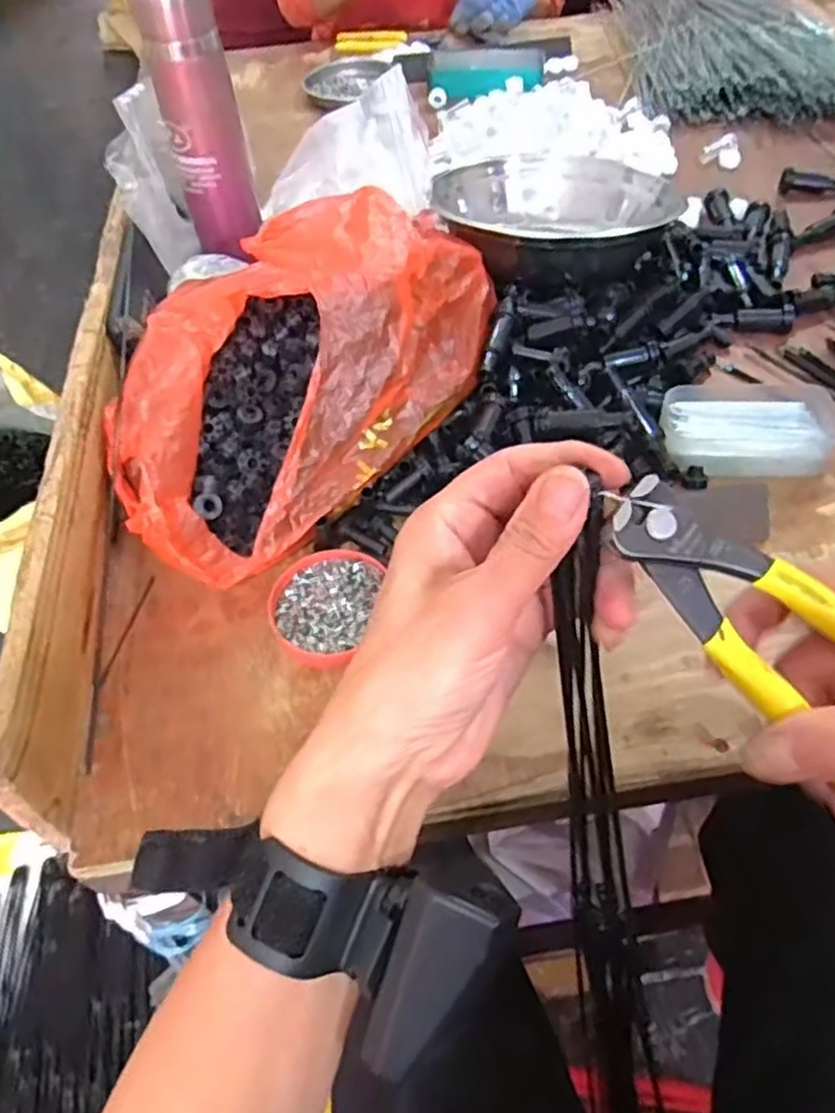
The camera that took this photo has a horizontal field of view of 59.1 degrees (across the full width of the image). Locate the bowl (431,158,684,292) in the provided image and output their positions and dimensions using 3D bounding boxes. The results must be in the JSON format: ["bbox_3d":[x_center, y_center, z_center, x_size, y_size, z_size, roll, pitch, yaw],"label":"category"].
[{"bbox_3d":[0.117,-0.300,0.675,0.186,0.071,0.167,-36,59,-22],"label":"bowl"}]

